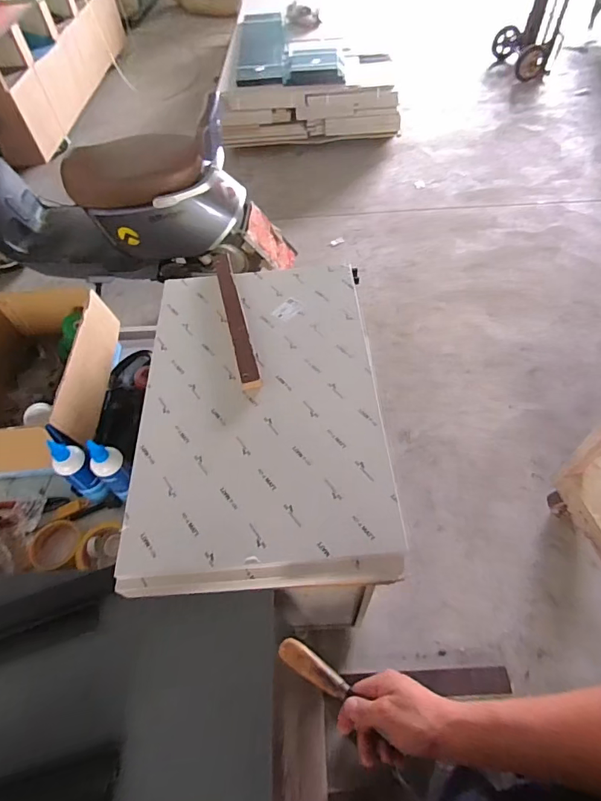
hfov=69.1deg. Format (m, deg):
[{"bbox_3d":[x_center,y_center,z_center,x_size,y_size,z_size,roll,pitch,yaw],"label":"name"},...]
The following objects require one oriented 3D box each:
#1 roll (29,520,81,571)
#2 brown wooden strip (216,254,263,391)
[{"bbox_3d":[-0.410,0.240,0.730,0.077,0.018,0.084,-2,55,2],"label":"roll"},{"bbox_3d":[-0.116,-0.153,0.775,0.033,0.027,0.315,-13,56,-6],"label":"brown wooden strip"}]

